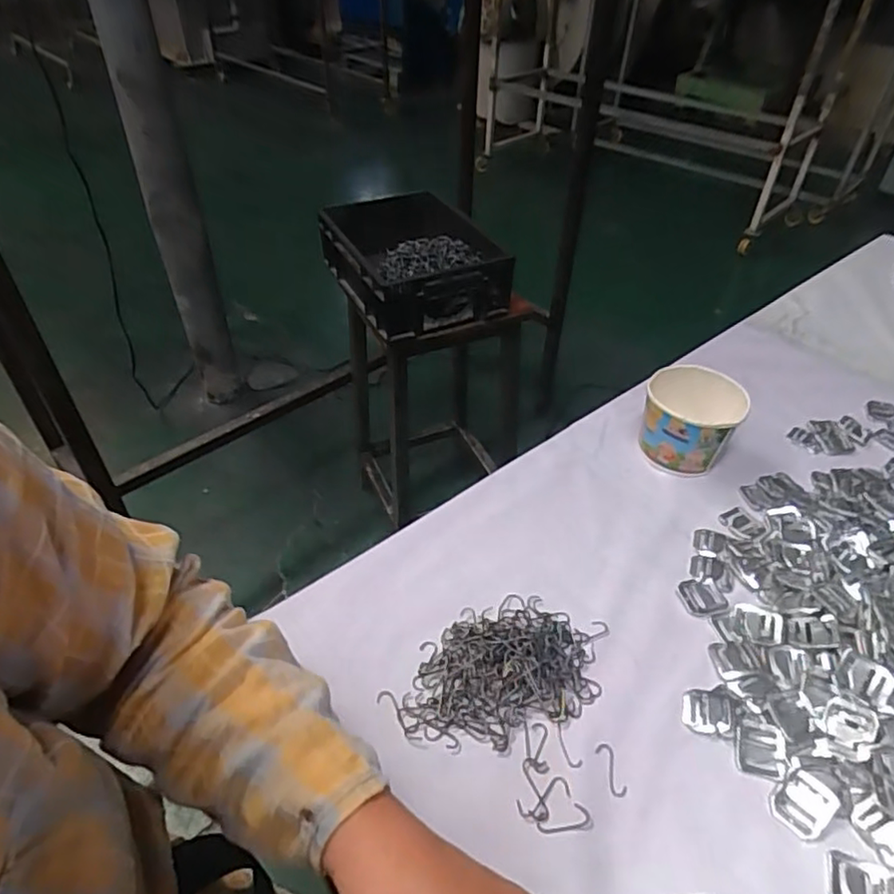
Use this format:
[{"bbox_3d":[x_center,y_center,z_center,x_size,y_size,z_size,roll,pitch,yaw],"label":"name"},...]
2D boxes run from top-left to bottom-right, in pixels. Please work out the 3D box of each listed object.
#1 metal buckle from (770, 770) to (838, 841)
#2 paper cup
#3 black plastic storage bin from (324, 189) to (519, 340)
[{"bbox_3d":[0.226,0.226,0.391,0.036,0.009,0.030,-26,49,-27],"label":"metal buckle"},{"bbox_3d":[0.238,-0.025,0.612,0.089,0.076,0.085,1,42,-1],"label":"paper cup"},{"bbox_3d":[-0.072,-0.350,1.147,0.260,0.117,0.338,-15,45,-17],"label":"black plastic storage bin"}]

